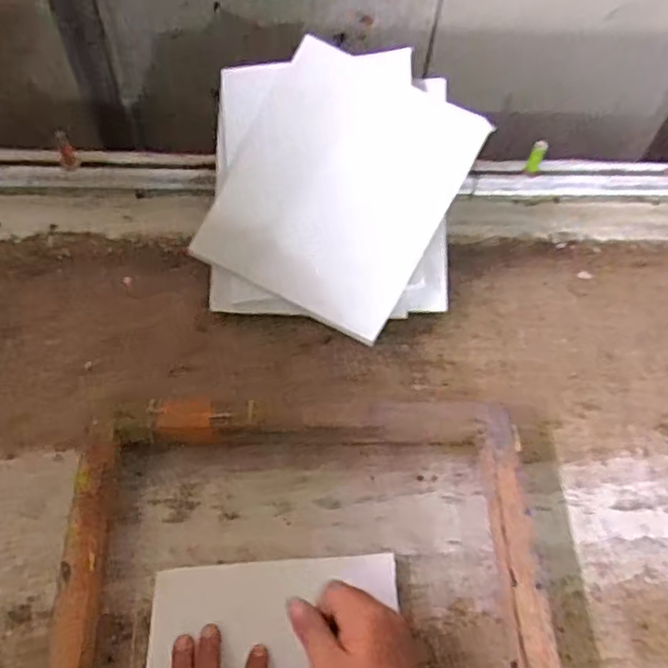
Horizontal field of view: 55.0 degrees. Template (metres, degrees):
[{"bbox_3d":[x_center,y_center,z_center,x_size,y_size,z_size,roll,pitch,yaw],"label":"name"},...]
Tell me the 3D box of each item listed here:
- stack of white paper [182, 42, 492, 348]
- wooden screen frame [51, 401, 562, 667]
[{"bbox_3d":[0.004,-0.161,0.707,0.278,0.034,0.304,8,85,4],"label":"stack of white paper"},{"bbox_3d":[-0.019,0.289,0.506,0.404,0.049,0.527,0,58,-3],"label":"wooden screen frame"}]

